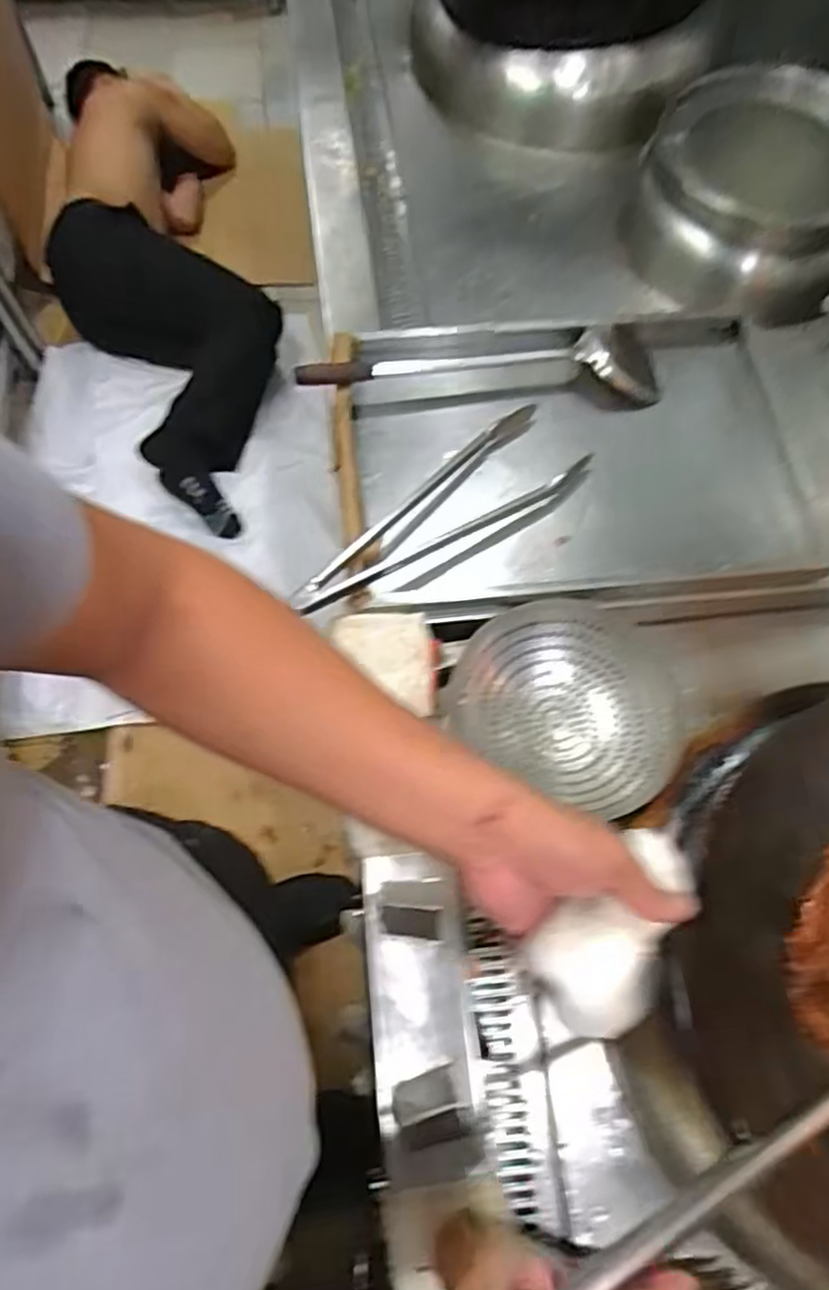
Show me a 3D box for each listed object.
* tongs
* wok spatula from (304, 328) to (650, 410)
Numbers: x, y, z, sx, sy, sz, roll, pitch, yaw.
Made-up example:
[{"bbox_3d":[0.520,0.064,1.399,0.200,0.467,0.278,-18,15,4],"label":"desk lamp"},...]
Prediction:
[{"bbox_3d":[0.028,-0.143,0.813,0.382,0.050,0.109,-38,73,-17],"label":"tongs"},{"bbox_3d":[0.084,-0.343,0.907,0.437,0.055,0.085,0,66,-2],"label":"wok spatula"}]

